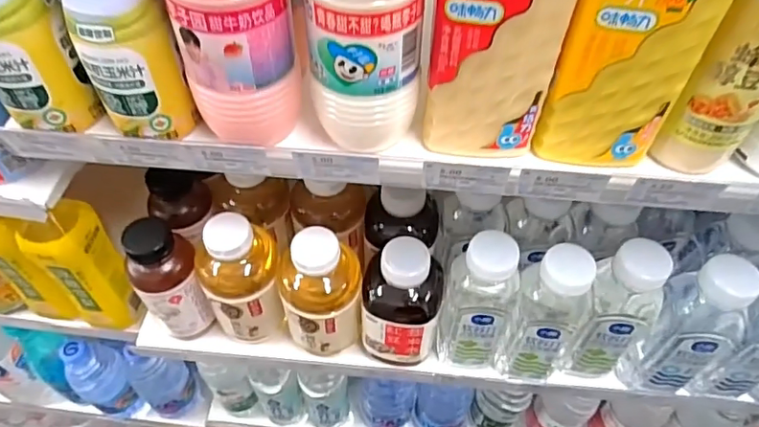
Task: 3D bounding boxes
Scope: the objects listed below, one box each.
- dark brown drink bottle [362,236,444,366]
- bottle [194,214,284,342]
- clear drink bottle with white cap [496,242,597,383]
[{"bbox_3d":[0.022,0.082,0.481,0.073,0.139,0.063,10,53,7],"label":"dark brown drink bottle"},{"bbox_3d":[-0.124,0.067,0.497,0.074,0.149,0.067,-28,58,-20],"label":"bottle"},{"bbox_3d":[0.146,0.090,0.464,0.060,0.157,0.060,16,54,11],"label":"clear drink bottle with white cap"}]

